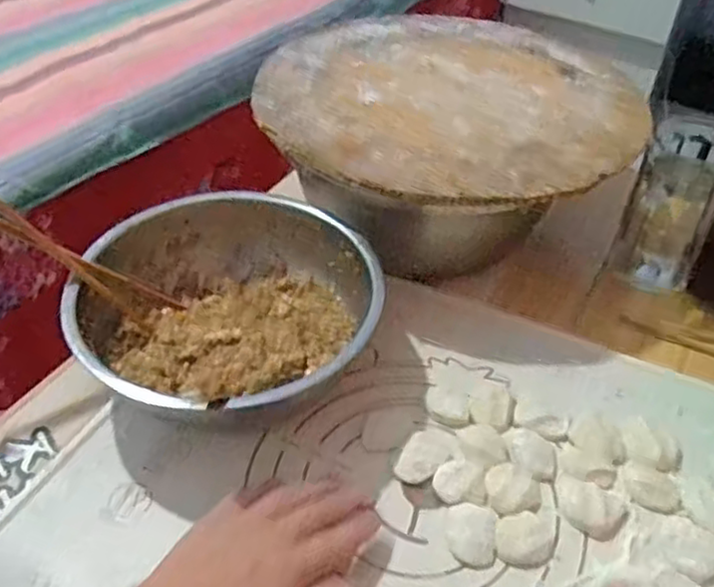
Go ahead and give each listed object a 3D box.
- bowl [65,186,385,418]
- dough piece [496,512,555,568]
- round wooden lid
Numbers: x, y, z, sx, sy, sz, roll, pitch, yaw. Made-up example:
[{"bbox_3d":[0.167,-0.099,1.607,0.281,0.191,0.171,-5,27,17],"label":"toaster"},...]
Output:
[{"bbox_3d":[-0.096,0.009,0.553,0.222,0.073,0.214,1,45,-1],"label":"bowl"},{"bbox_3d":[0.110,0.161,0.458,0.038,0.005,0.036,1,45,-1],"label":"dough piece"},{"bbox_3d":[0.089,-0.195,0.660,0.345,0.022,0.356,1,45,-1],"label":"round wooden lid"}]

